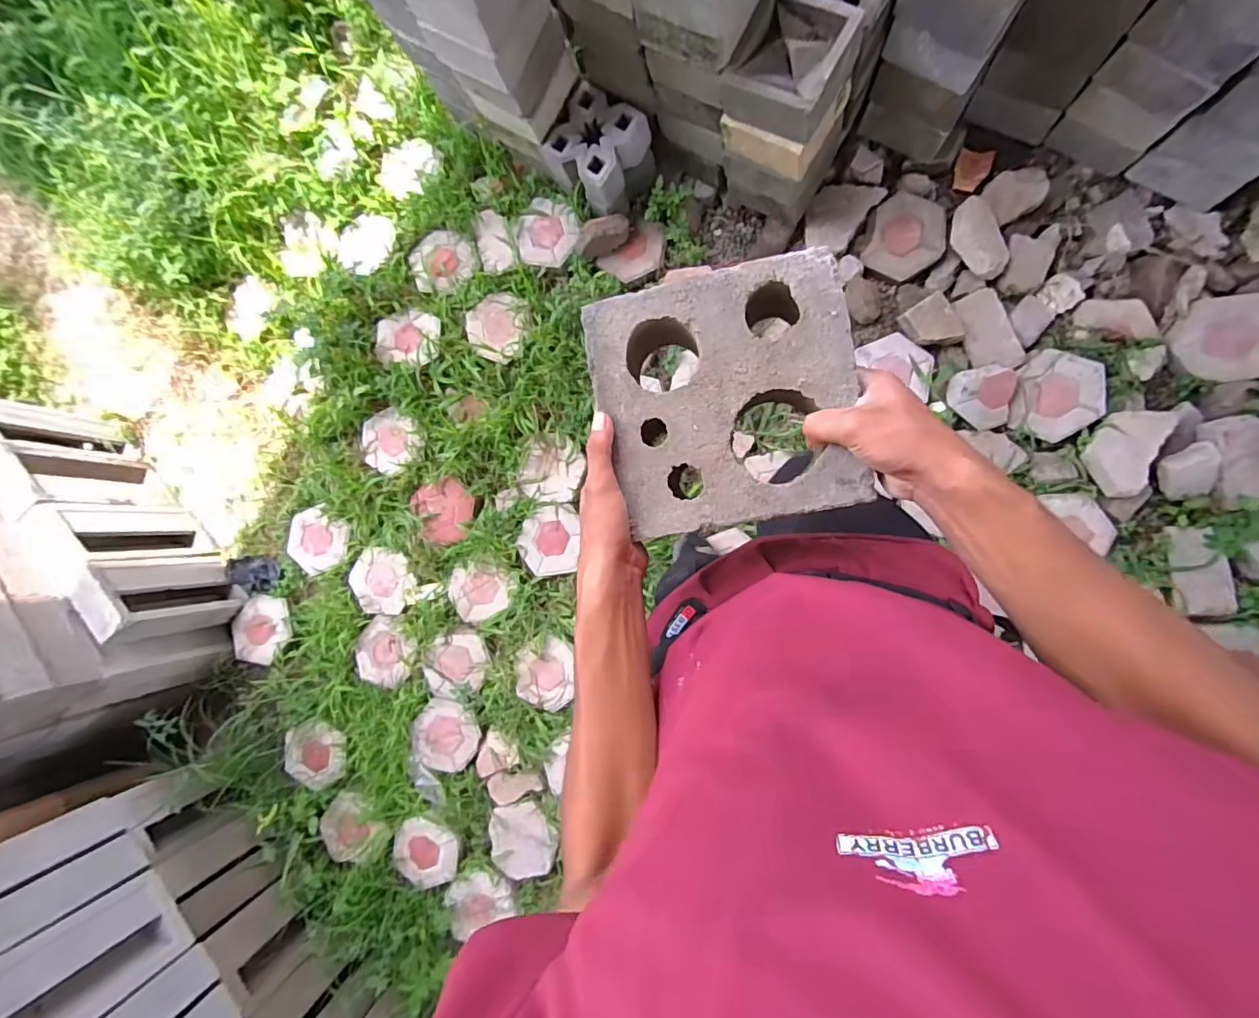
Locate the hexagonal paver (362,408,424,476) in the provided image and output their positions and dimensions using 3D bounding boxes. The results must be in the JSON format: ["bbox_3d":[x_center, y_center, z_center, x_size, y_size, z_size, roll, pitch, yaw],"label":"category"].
[{"bbox_3d":[-0.705,-0.199,1.554,0.198,0.032,0.170,32,93,9],"label":"hexagonal paver"}]

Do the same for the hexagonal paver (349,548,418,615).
[{"bbox_3d":[-0.712,0.211,1.536,0.205,0.034,0.187,-2,88,10],"label":"hexagonal paver"}]

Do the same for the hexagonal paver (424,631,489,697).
[{"bbox_3d":[-0.488,0.436,1.498,0.195,0.032,0.162,-20,85,8],"label":"hexagonal paver"}]

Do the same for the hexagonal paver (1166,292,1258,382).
[{"bbox_3d":[1.390,-0.400,1.231,0.196,0.043,0.187,28,116,22],"label":"hexagonal paver"}]

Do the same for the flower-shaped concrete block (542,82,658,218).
[{"bbox_3d":[-0.067,-0.914,1.378,0.221,0.171,0.220,42,95,8],"label":"flower-shaped concrete block"}]

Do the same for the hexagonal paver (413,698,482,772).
[{"bbox_3d":[-0.519,0.641,1.493,0.185,0.046,0.191,27,93,9],"label":"hexagonal paver"}]

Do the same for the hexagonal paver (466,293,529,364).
[{"bbox_3d":[-0.385,-0.525,1.519,0.190,0.036,0.178,24,92,9],"label":"hexagonal paver"}]

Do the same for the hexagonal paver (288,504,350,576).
[{"bbox_3d":[-0.937,0.095,1.576,0.210,0.033,0.184,-18,85,9],"label":"hexagonal paver"}]

